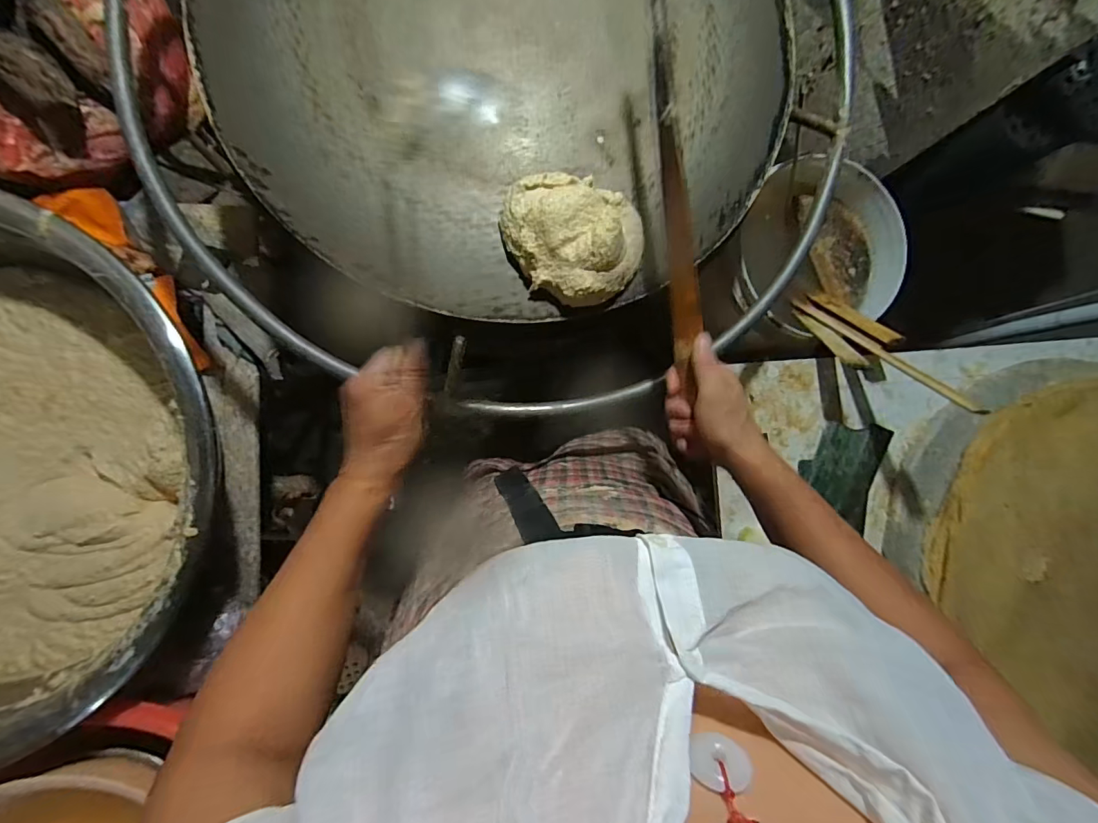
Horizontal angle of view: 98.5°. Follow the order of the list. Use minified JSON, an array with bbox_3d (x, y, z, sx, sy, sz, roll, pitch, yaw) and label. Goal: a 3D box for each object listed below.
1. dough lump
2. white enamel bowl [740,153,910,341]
[{"bbox_3d":[0.024,-0.178,0.479,0.143,0.052,0.119,10,87,-5],"label":"dough lump"},{"bbox_3d":[0.436,-0.256,0.772,0.235,0.086,0.274,10,87,-5],"label":"white enamel bowl"}]

